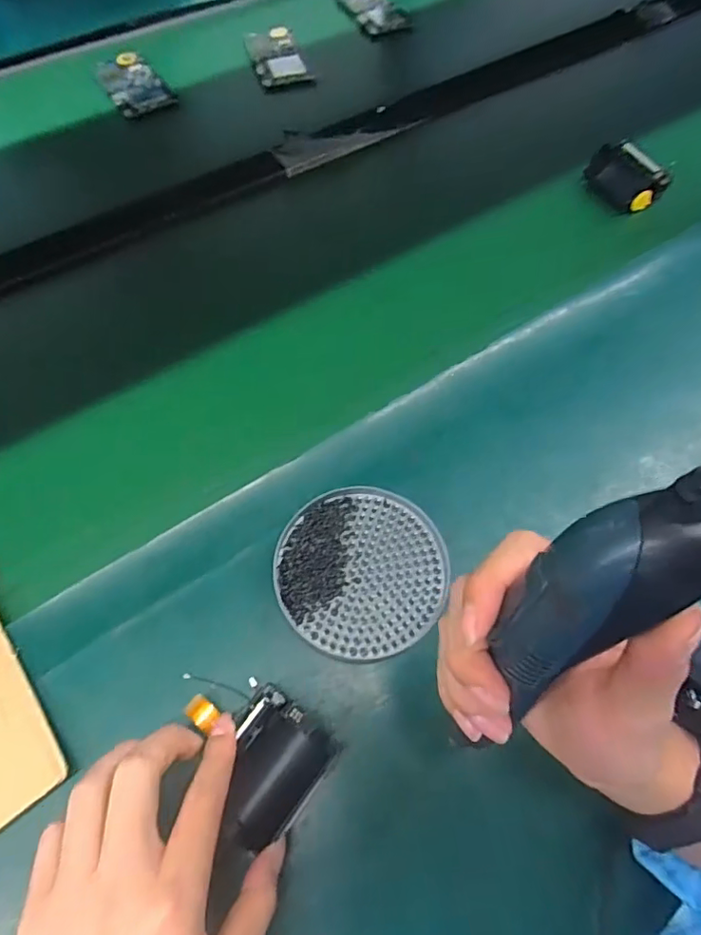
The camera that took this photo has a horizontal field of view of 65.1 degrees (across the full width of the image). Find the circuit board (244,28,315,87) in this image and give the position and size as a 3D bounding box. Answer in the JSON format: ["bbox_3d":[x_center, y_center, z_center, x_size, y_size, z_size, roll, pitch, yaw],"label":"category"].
[{"bbox_3d":[-0.093,-0.520,0.687,0.062,0.014,0.118,-18,65,-11],"label":"circuit board"}]

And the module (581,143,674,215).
[{"bbox_3d":[0.288,-0.308,0.579,0.048,0.032,0.083,-24,66,-13],"label":"module"}]

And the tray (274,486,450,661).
[{"bbox_3d":[0.008,0.070,0.375,0.112,0.015,0.112,1,63,-1],"label":"tray"}]

